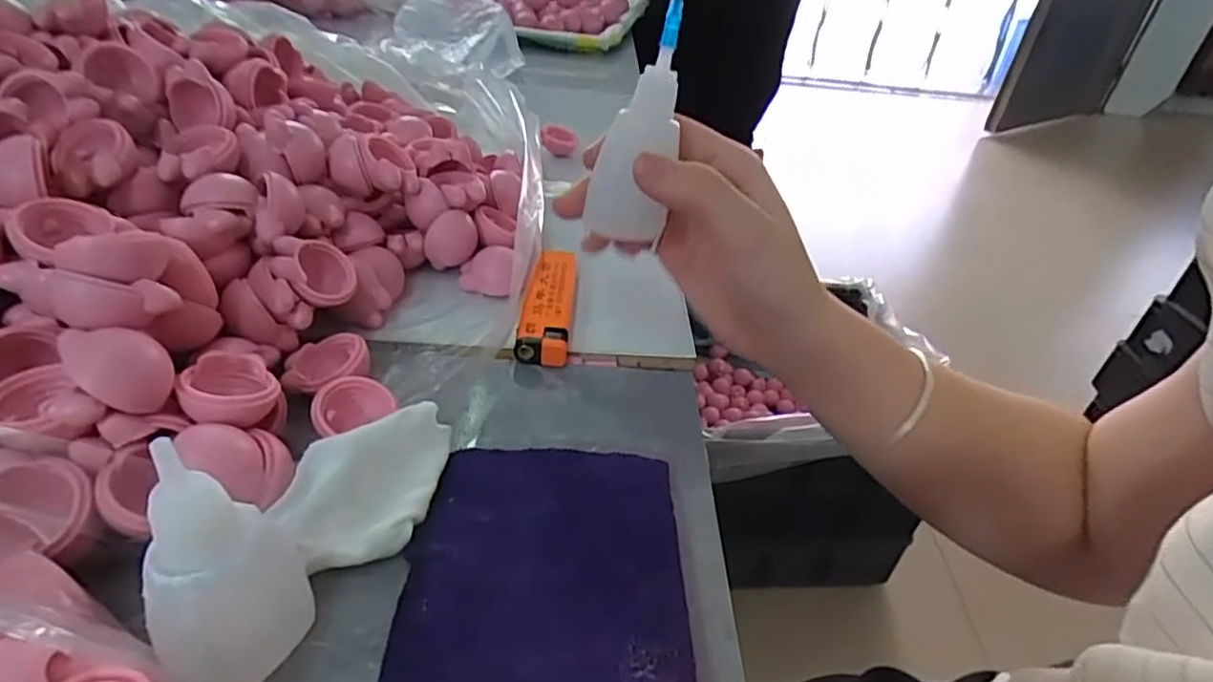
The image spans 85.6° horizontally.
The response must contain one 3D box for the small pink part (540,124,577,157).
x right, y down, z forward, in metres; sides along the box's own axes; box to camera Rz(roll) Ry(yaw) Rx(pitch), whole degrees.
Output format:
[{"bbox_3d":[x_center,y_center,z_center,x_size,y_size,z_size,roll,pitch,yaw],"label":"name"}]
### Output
[{"bbox_3d":[-0.035,-0.148,0.484,0.027,0.020,0.012,2,36,-6],"label":"small pink part"}]

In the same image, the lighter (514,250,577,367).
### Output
[{"bbox_3d":[-0.027,-0.017,0.315,0.023,0.018,0.077,6,36,-1],"label":"lighter"}]

